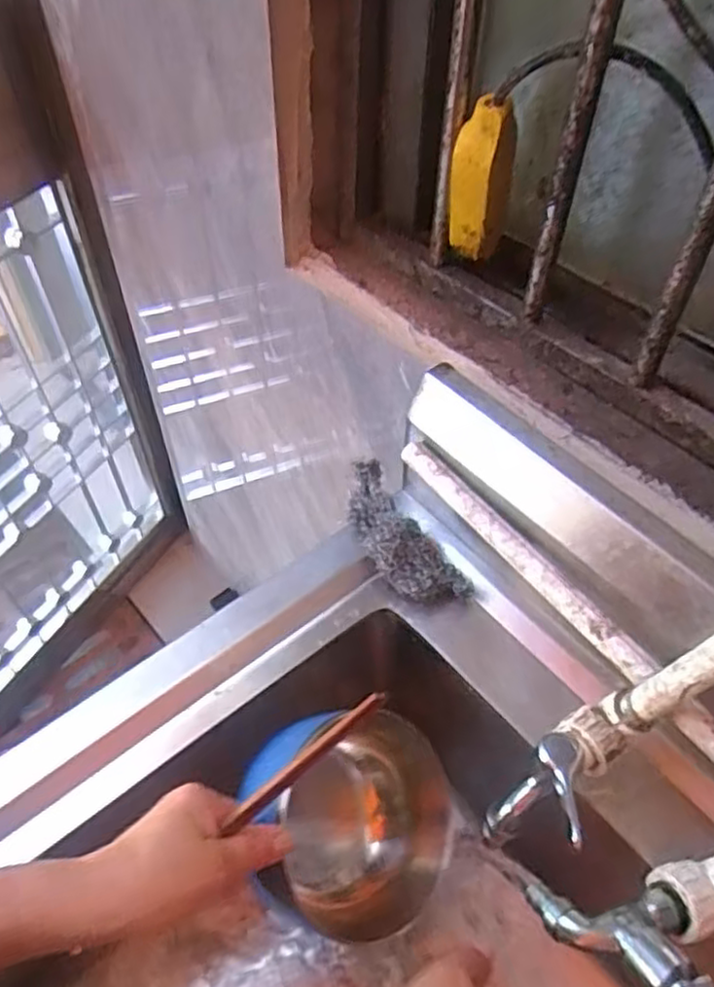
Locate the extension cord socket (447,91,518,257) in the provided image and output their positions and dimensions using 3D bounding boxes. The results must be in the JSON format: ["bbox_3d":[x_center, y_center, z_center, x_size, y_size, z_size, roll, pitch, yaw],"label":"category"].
[{"bbox_3d":[0.096,-0.239,0.553,0.045,0.122,0.032,16,52,12],"label":"extension cord socket"}]

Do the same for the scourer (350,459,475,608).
[{"bbox_3d":[0.029,0.033,0.582,0.056,0.044,0.147,-25,55,-20],"label":"scourer"}]

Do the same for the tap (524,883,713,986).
[{"bbox_3d":[0.155,0.241,0.388,0.072,0.047,0.102,-30,57,-23],"label":"tap"}]

